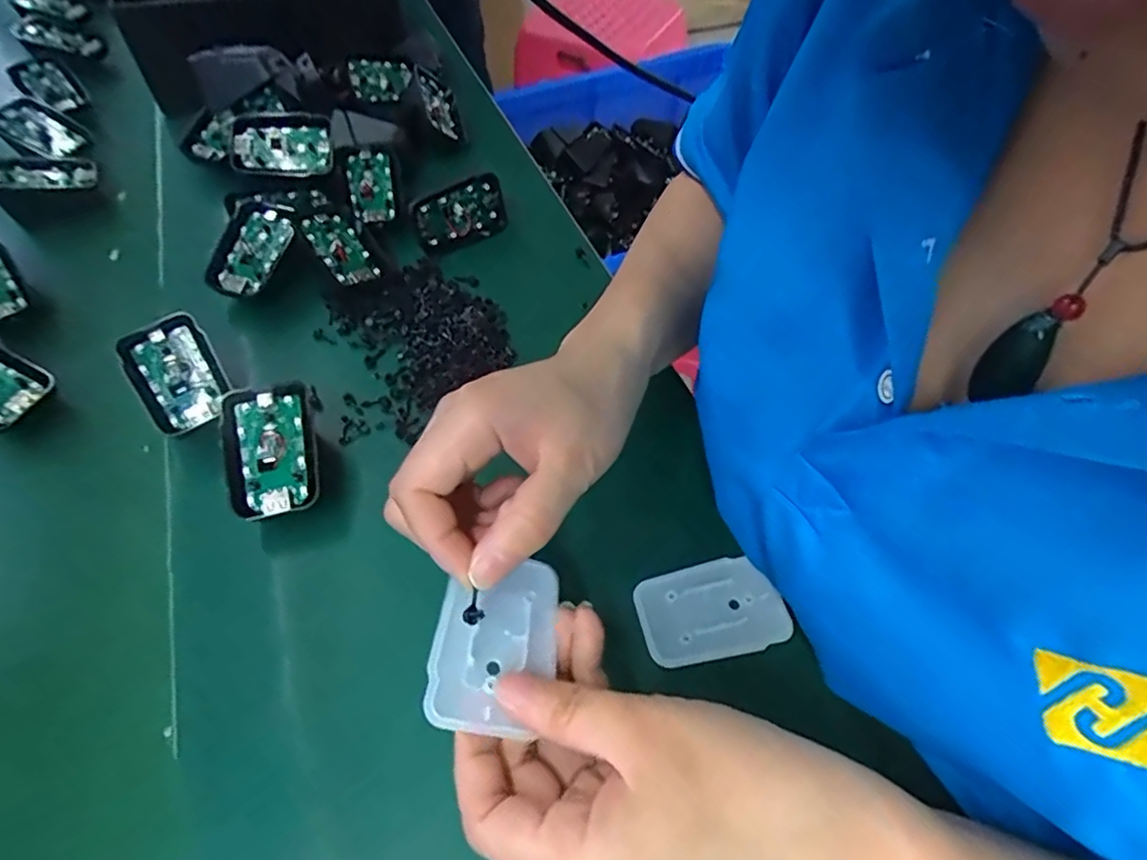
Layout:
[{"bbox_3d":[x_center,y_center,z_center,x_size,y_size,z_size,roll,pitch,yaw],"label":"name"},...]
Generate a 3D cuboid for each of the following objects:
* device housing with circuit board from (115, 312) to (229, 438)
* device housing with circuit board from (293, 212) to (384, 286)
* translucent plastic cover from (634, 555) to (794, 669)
[{"bbox_3d":[-0.222,-0.031,0.339,0.042,0.009,0.066,-29,81,-25],"label":"device housing with circuit board"},{"bbox_3d":[-0.156,-0.123,0.407,0.034,0.006,0.062,-31,77,-40],"label":"device housing with circuit board"},{"bbox_3d":[0.066,0.086,0.290,0.066,0.005,0.044,-13,56,-9],"label":"translucent plastic cover"}]

